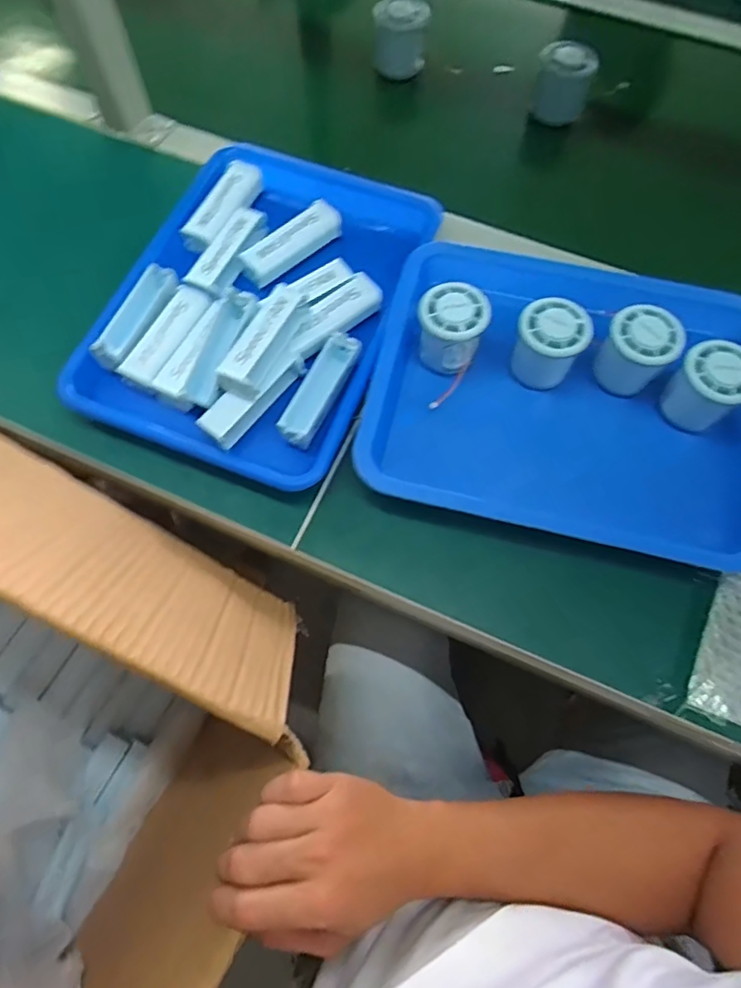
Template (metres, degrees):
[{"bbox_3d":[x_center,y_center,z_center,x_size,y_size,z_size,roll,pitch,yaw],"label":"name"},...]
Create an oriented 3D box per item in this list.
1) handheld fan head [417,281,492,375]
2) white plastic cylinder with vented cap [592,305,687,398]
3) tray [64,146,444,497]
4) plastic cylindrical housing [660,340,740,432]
[{"bbox_3d":[0.071,-0.143,0.504,0.060,0.056,0.056,23,70,9],"label":"handheld fan head"},{"bbox_3d":[0.227,-0.121,0.494,0.057,0.060,0.052,31,71,12],"label":"white plastic cylinder with vented cap"},{"bbox_3d":[-0.101,-0.194,0.533,0.253,0.048,0.343,20,69,8],"label":"tray"},{"bbox_3d":[0.273,-0.086,0.468,0.050,0.058,0.056,-33,71,-13],"label":"plastic cylindrical housing"}]

